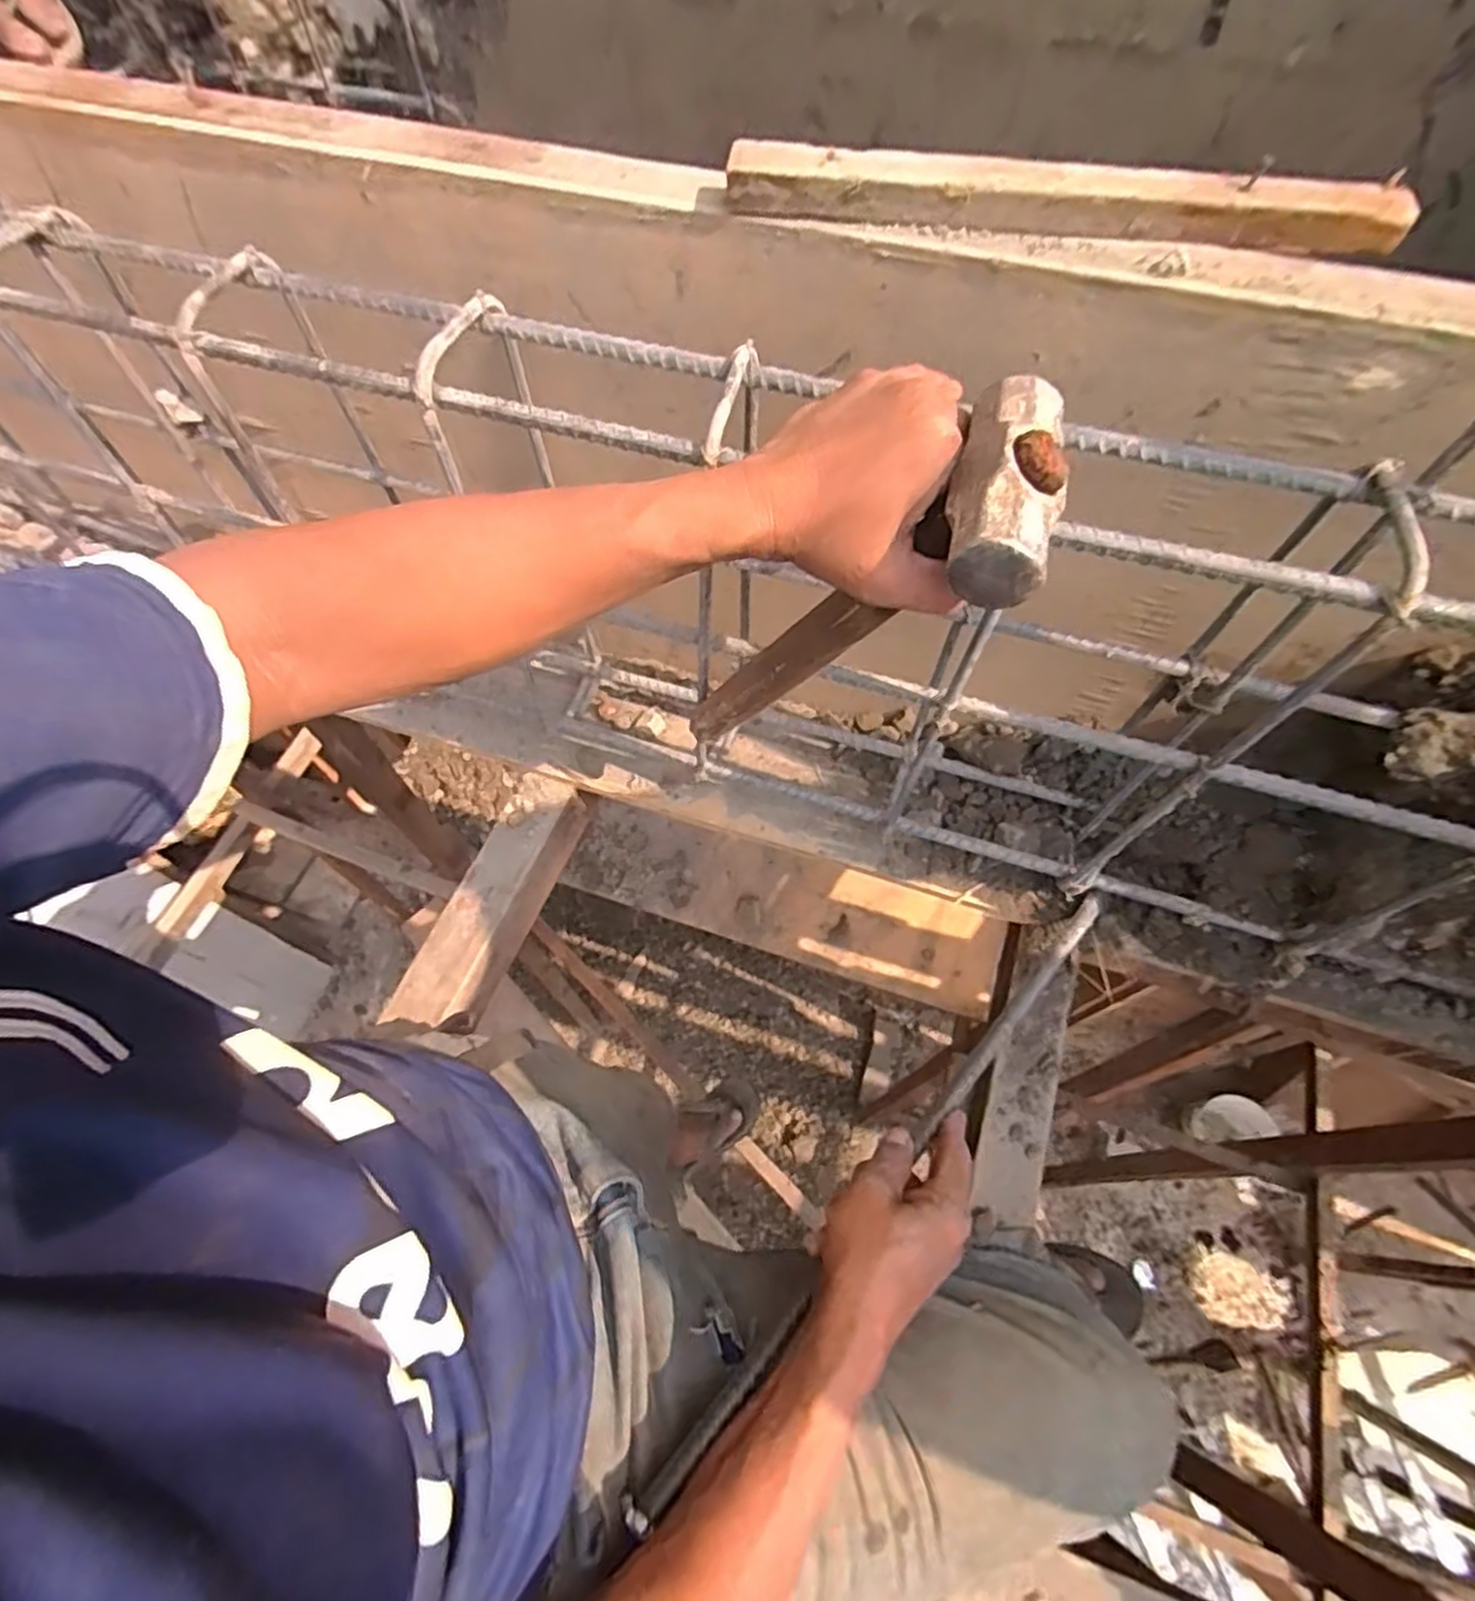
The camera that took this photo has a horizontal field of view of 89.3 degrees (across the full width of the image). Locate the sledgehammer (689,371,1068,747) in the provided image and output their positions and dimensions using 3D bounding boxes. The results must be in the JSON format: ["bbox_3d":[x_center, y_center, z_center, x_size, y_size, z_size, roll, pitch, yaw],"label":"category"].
[{"bbox_3d":[0.057,-0.099,0.422,0.055,0.300,0.091,34,65,-12],"label":"sledgehammer"}]

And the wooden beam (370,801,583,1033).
[{"bbox_3d":[-0.227,0.101,0.698,0.061,0.069,0.247,20,64,11],"label":"wooden beam"}]

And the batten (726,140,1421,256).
[{"bbox_3d":[0.170,-0.320,0.395,0.344,0.024,0.026,7,62,5],"label":"batten"}]

